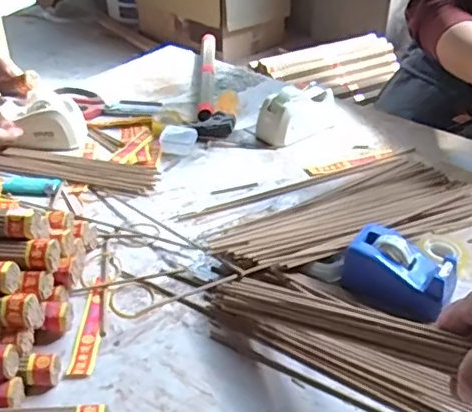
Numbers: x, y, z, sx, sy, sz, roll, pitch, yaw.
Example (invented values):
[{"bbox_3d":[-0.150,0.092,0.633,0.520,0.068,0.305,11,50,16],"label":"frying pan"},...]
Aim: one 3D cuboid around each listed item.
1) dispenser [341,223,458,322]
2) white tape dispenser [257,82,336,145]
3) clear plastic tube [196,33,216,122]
[{"bbox_3d":[0.157,0.060,0.559,0.101,0.047,0.062,20,40,24],"label":"dispenser"},{"bbox_3d":[0.091,-0.131,0.823,0.120,0.057,0.063,-21,42,-28],"label":"white tape dispenser"},{"bbox_3d":[-0.048,-0.216,0.965,0.025,0.022,0.307,0,36,-1],"label":"clear plastic tube"}]

